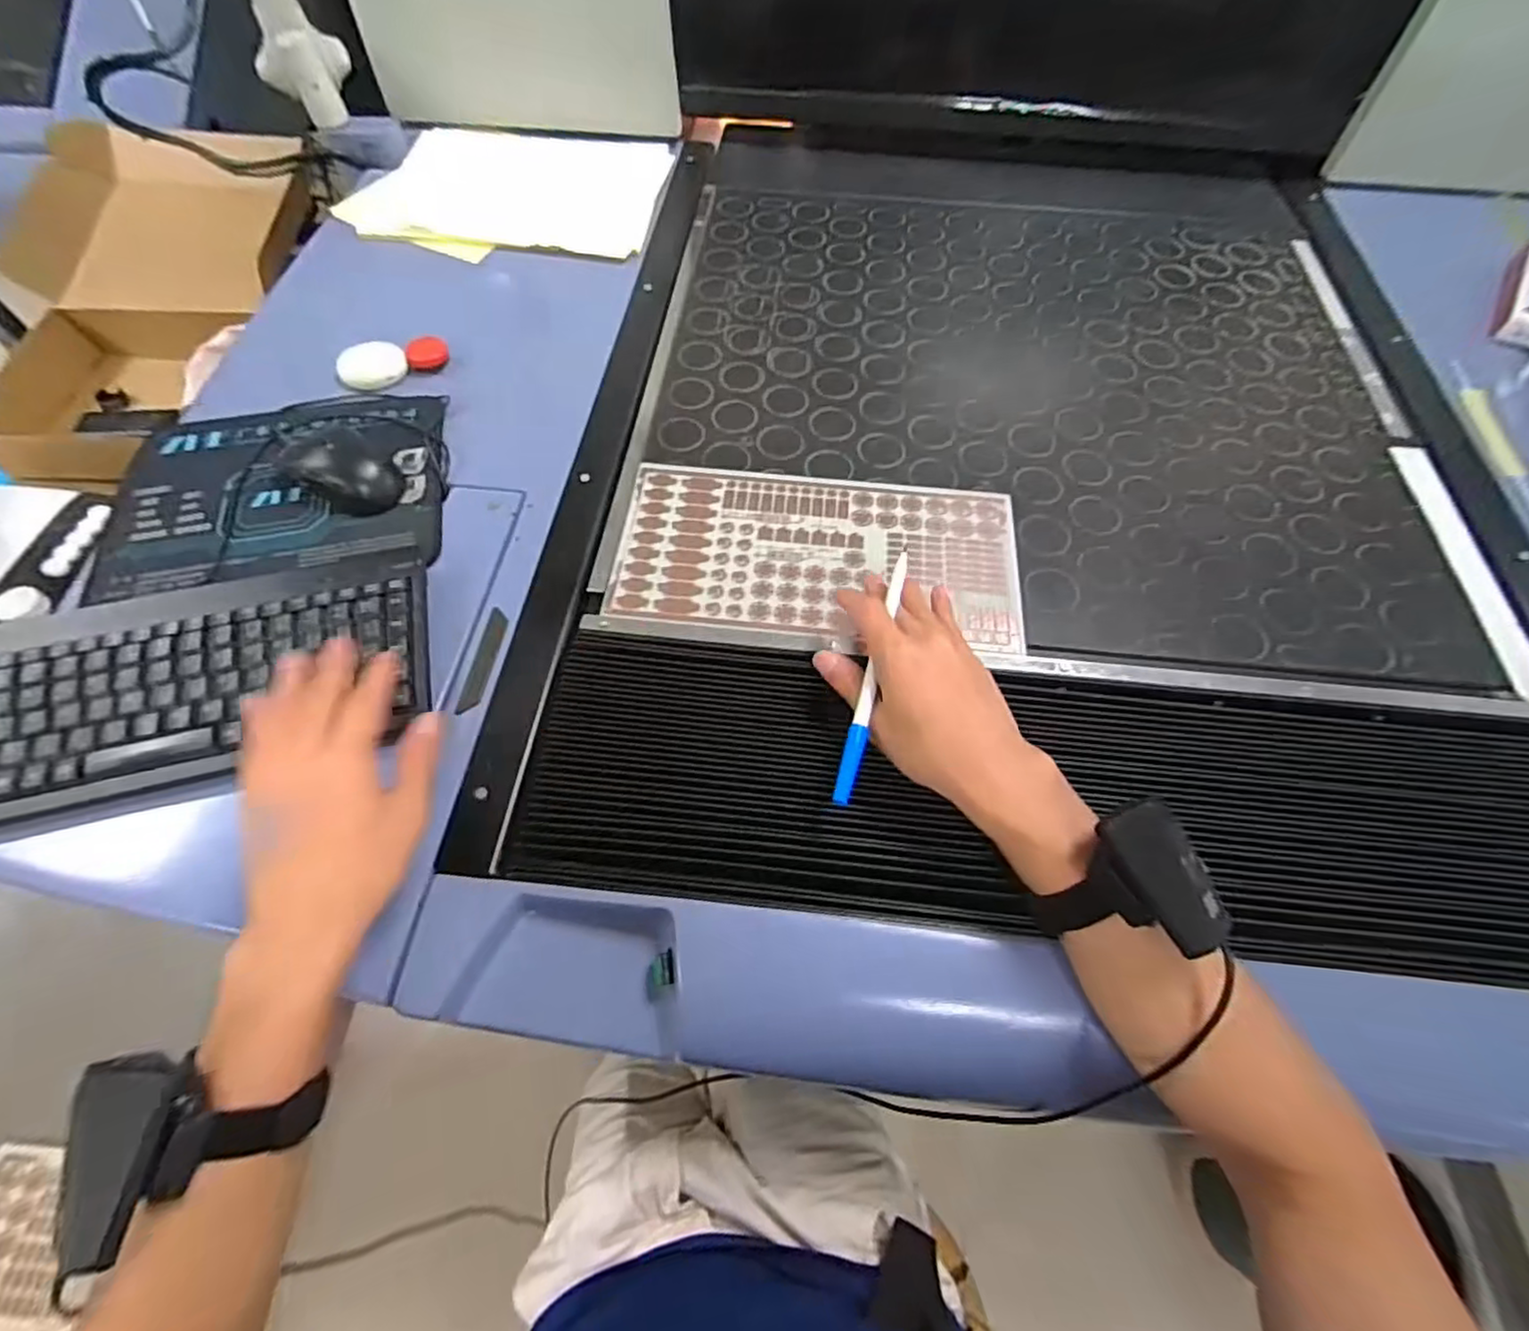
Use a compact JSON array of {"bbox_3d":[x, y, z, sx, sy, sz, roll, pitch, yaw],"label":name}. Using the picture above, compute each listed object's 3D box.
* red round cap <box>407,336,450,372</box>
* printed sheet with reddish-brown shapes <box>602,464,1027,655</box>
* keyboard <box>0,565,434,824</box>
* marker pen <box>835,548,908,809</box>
[{"bbox_3d":[-0.340,-0.316,0.678,0.039,0.017,0.039,1,61,-1],"label":"red round cap"},{"bbox_3d":[0.042,-0.092,0.532,0.308,0.007,0.154,6,61,3],"label":"printed sheet with reddish-brown shapes"},{"bbox_3d":[-0.375,0.012,0.449,0.285,0.030,0.139,-11,62,-7],"label":"keyboard"},{"bbox_3d":[0.069,0.000,0.413,0.012,0.007,0.177,15,68,7],"label":"marker pen"}]

